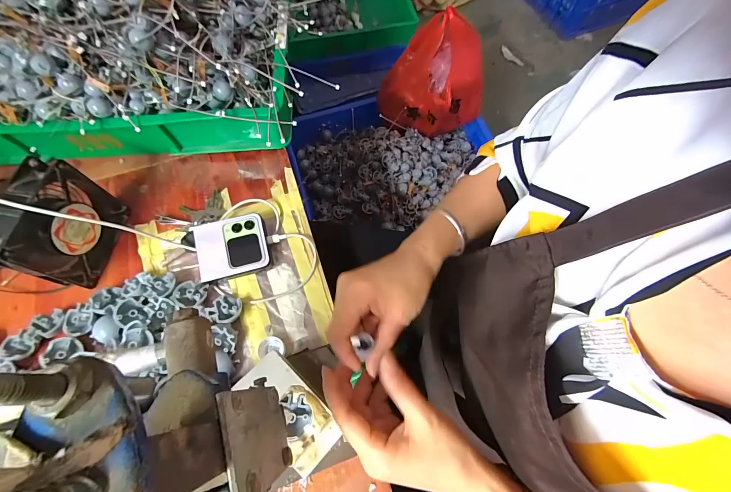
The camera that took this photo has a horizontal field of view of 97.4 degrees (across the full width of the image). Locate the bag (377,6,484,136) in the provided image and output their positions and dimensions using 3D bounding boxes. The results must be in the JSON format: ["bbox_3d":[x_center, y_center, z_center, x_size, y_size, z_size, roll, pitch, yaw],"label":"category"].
[{"bbox_3d":[0.181,-0.427,0.810,0.247,0.251,0.146,-15,69,-5],"label":"bag"}]

